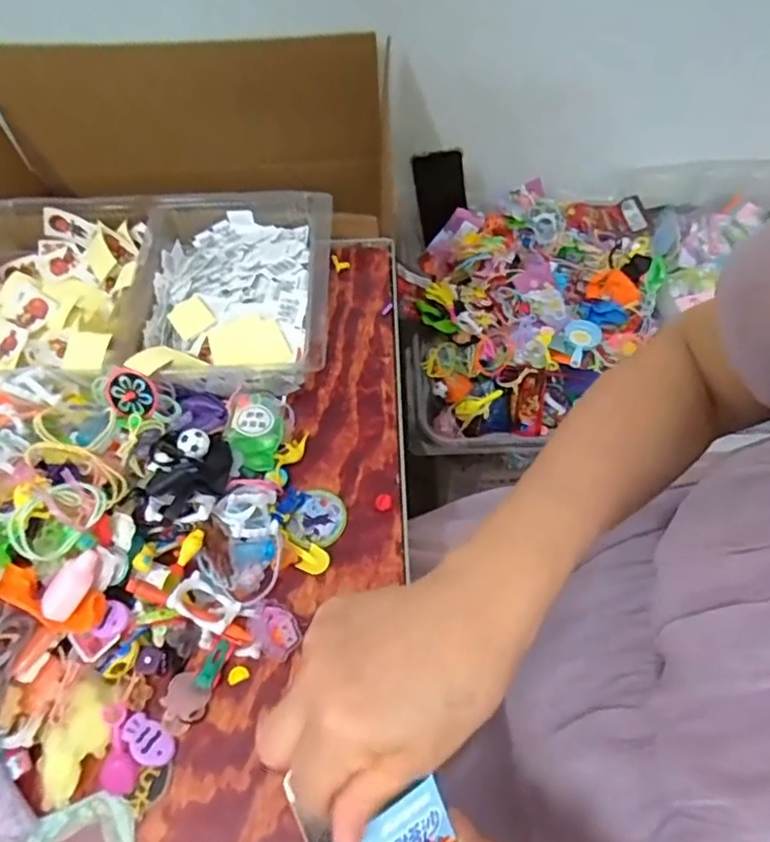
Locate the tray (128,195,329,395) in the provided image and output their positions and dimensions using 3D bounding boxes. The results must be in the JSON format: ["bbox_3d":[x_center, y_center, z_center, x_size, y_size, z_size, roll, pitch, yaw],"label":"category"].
[{"bbox_3d":[-0.133,-0.112,0.532,0.174,0.064,0.204,-7,57,-1],"label":"tray"}]

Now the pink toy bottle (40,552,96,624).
[{"bbox_3d":[-0.199,0.104,0.379,0.017,0.014,0.045,24,75,18],"label":"pink toy bottle"}]

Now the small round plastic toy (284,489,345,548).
[{"bbox_3d":[-0.049,0.073,0.444,0.038,0.004,0.044,20,61,16],"label":"small round plastic toy"}]

